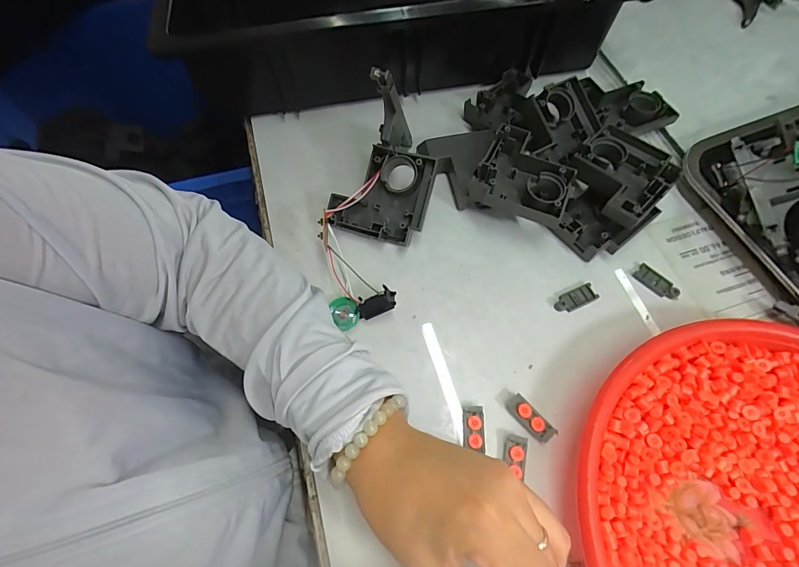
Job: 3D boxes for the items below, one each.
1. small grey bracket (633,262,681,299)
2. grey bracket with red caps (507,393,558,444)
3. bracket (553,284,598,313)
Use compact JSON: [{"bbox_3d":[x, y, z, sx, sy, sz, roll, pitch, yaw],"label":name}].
[{"bbox_3d":[0.214,-0.002,0.316,0.017,0.006,0.035,-42,70,-17],"label":"small grey bracket"},{"bbox_3d":[0.092,0.096,0.271,0.014,0.007,0.037,-40,69,-16],"label":"grey bracket with red caps"},{"bbox_3d":[0.143,0.012,0.310,0.035,0.004,0.015,-23,66,-9],"label":"bracket"}]

